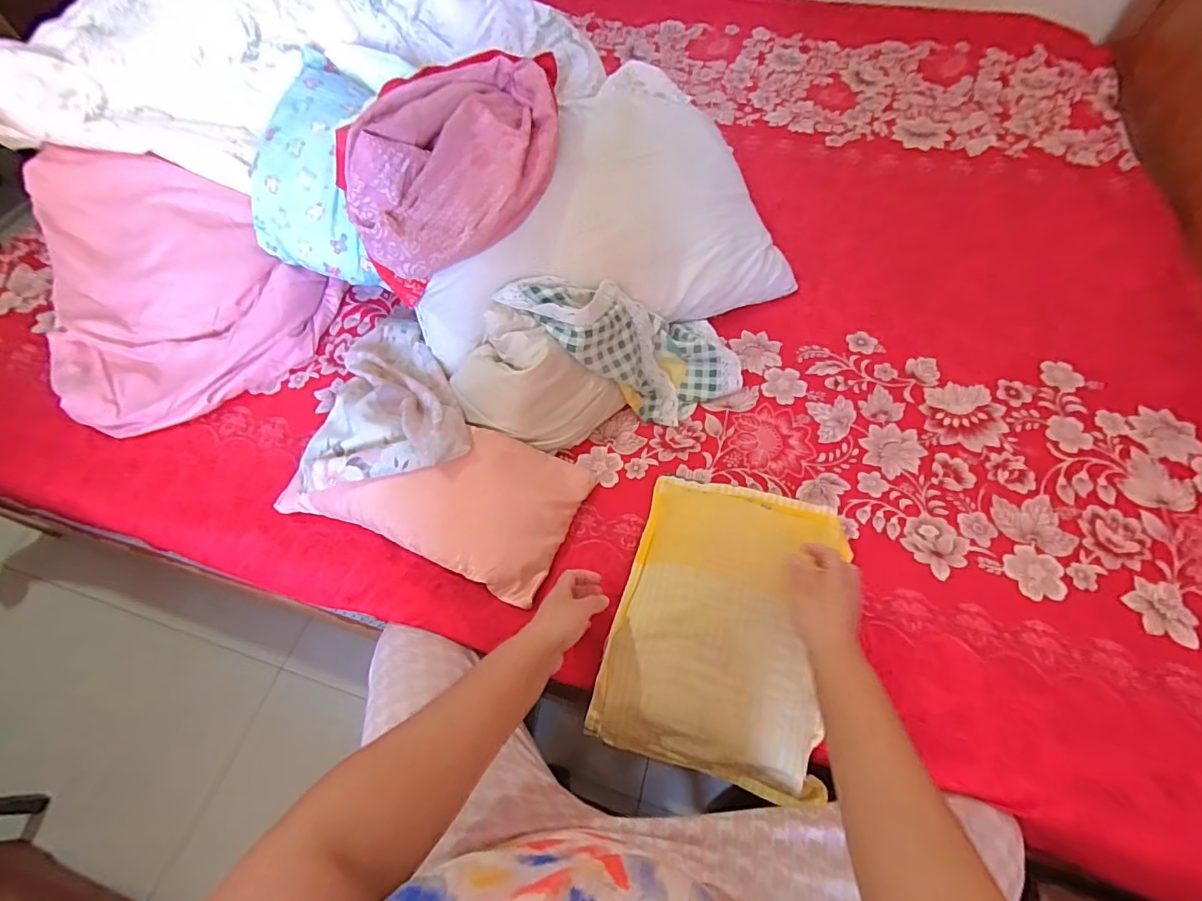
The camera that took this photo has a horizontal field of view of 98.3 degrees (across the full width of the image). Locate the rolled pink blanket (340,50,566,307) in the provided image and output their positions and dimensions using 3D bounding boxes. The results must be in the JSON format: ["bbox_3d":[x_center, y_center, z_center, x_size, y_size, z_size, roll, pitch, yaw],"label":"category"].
[{"bbox_3d":[-0.192,-0.424,0.728,0.175,0.187,0.384,14,68,32],"label":"rolled pink blanket"}]

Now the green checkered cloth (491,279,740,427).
[{"bbox_3d":[0.037,-0.172,0.793,0.377,0.111,0.182,20,57,-26],"label":"green checkered cloth"}]

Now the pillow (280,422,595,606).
[{"bbox_3d":[-0.220,0.043,0.720,0.368,0.084,0.218,19,63,12],"label":"pillow"}]

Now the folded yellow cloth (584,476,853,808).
[{"bbox_3d":[0.150,0.206,0.640,0.247,0.115,0.335,14,62,10],"label":"folded yellow cloth"}]

